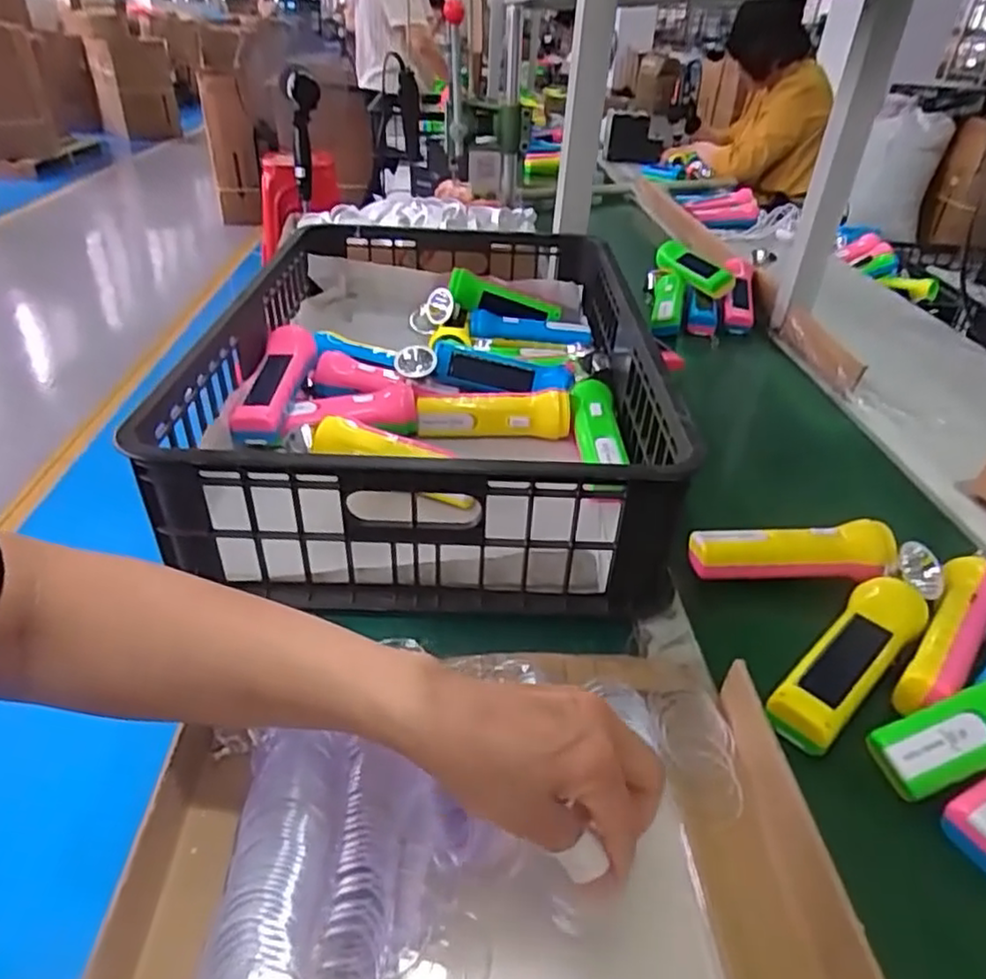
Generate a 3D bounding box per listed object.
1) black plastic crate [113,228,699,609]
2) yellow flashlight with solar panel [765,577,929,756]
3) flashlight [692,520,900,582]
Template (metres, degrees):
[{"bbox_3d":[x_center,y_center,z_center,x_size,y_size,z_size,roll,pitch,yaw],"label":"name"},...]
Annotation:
[{"bbox_3d":[-0.059,-0.117,0.717,0.412,0.145,0.565,2,35,-2],"label":"black plastic crate"},{"bbox_3d":[0.252,0.117,0.481,0.161,0.038,0.046,-26,44,-35],"label":"yellow flashlight with solar panel"},{"bbox_3d":[0.245,0.050,0.572,0.154,0.039,0.047,4,35,3],"label":"flashlight"}]

